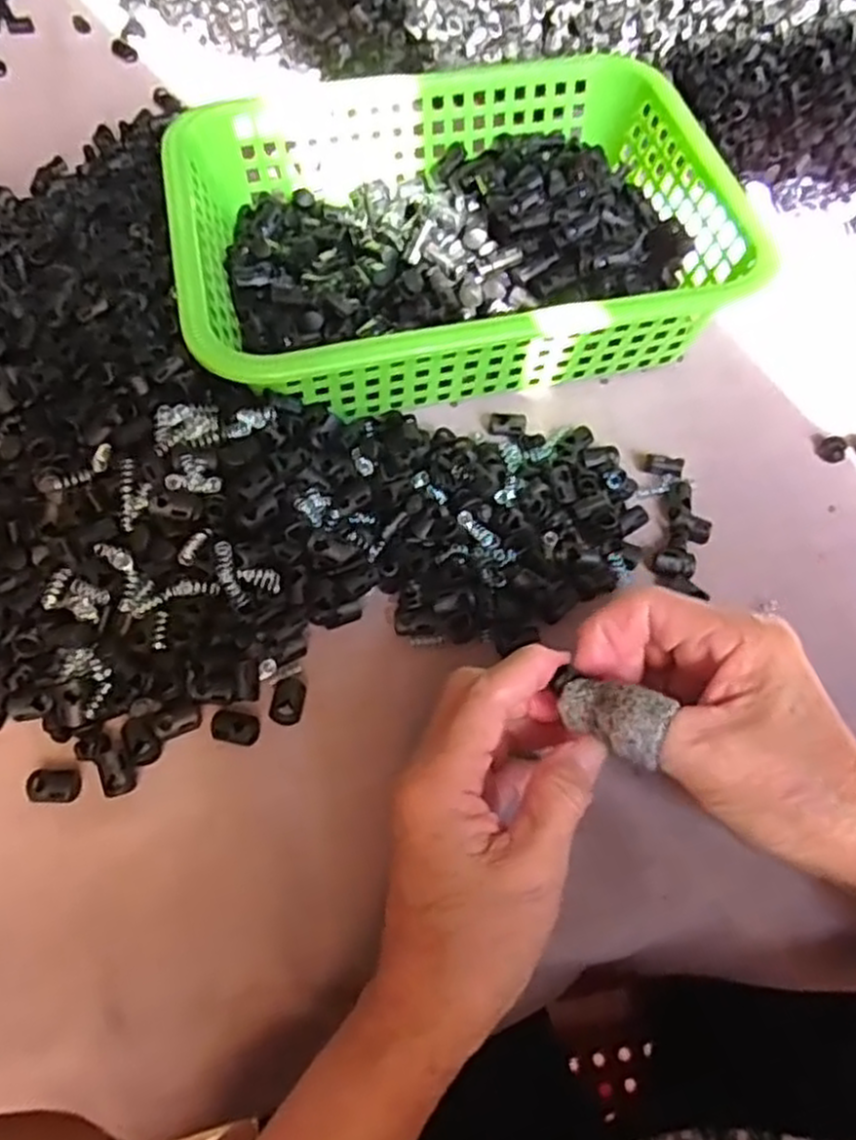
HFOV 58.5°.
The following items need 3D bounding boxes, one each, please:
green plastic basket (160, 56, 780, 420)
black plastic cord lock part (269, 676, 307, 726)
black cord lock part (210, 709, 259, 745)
[{"bbox_3d":[0.012,-0.189,0.431,0.287,0.066,0.199,-11,61,-7],"label":"green plastic basket"},{"bbox_3d":[-0.064,0.059,0.346,0.015,0.006,0.021,8,60,4],"label":"black plastic cord lock part"},{"bbox_3d":[-0.086,0.070,0.339,0.022,0.005,0.014,8,60,4],"label":"black cord lock part"}]

